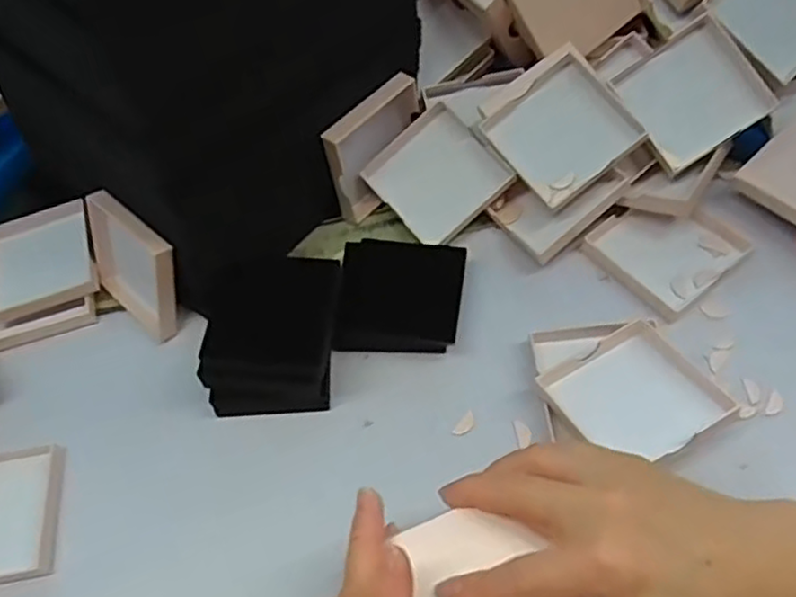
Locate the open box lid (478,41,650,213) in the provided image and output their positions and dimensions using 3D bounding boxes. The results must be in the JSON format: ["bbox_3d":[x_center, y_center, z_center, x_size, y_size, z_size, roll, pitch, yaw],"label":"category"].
[{"bbox_3d":[0.107,-0.118,0.459,0.080,0.017,0.094,-38,74,7],"label":"open box lid"}]

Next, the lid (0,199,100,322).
[{"bbox_3d":[-0.251,-0.027,0.470,0.082,0.016,0.072,-17,72,-2],"label":"lid"}]

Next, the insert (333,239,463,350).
[{"bbox_3d":[0.001,-0.002,0.445,0.079,0.005,0.074,5,76,7],"label":"insert"}]

